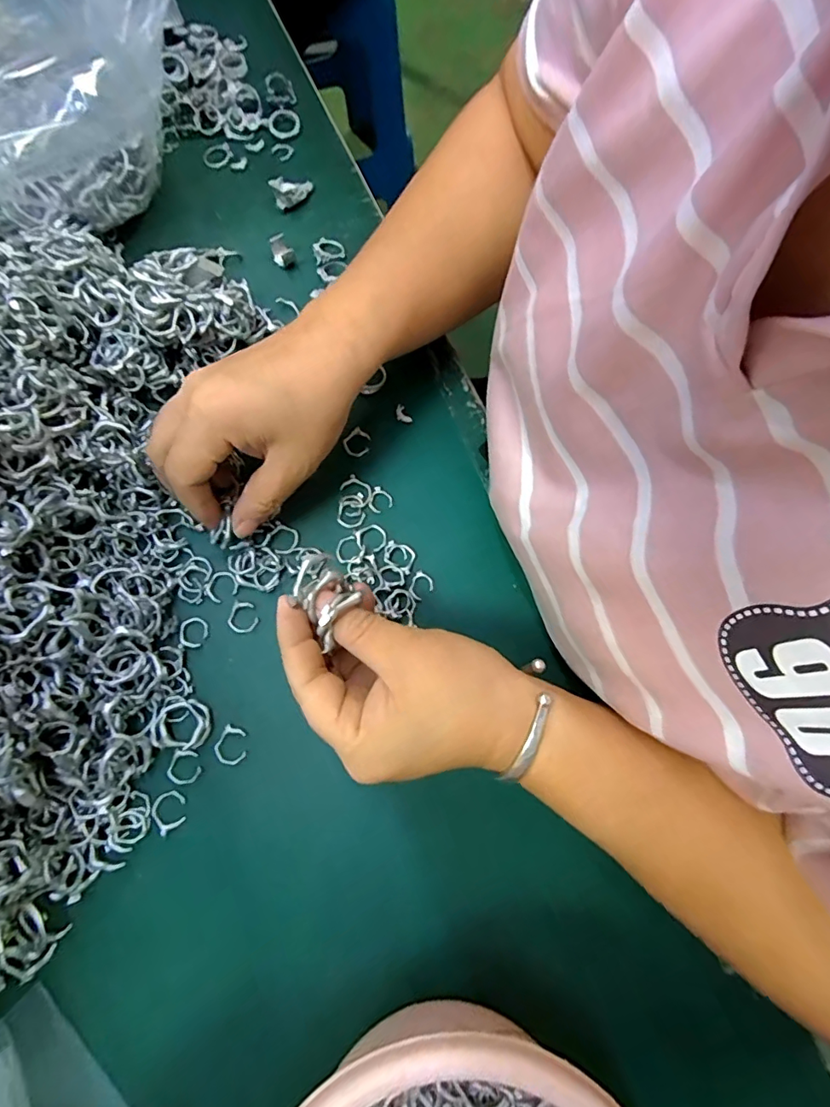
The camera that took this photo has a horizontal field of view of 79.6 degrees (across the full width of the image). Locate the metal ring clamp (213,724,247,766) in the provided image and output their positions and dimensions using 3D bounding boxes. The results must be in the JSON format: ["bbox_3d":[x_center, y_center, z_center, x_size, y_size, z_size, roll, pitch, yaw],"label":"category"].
[{"bbox_3d":[-0.098,0.103,0.266,0.017,0.004,0.018,0,73,-1],"label":"metal ring clamp"}]

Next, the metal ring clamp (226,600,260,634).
[{"bbox_3d":[-0.099,0.037,0.287,0.017,0.004,0.017,0,73,-1],"label":"metal ring clamp"}]

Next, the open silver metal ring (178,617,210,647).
[{"bbox_3d":[-0.126,0.045,0.284,0.016,0.004,0.017,-2,73,-2],"label":"open silver metal ring"}]

